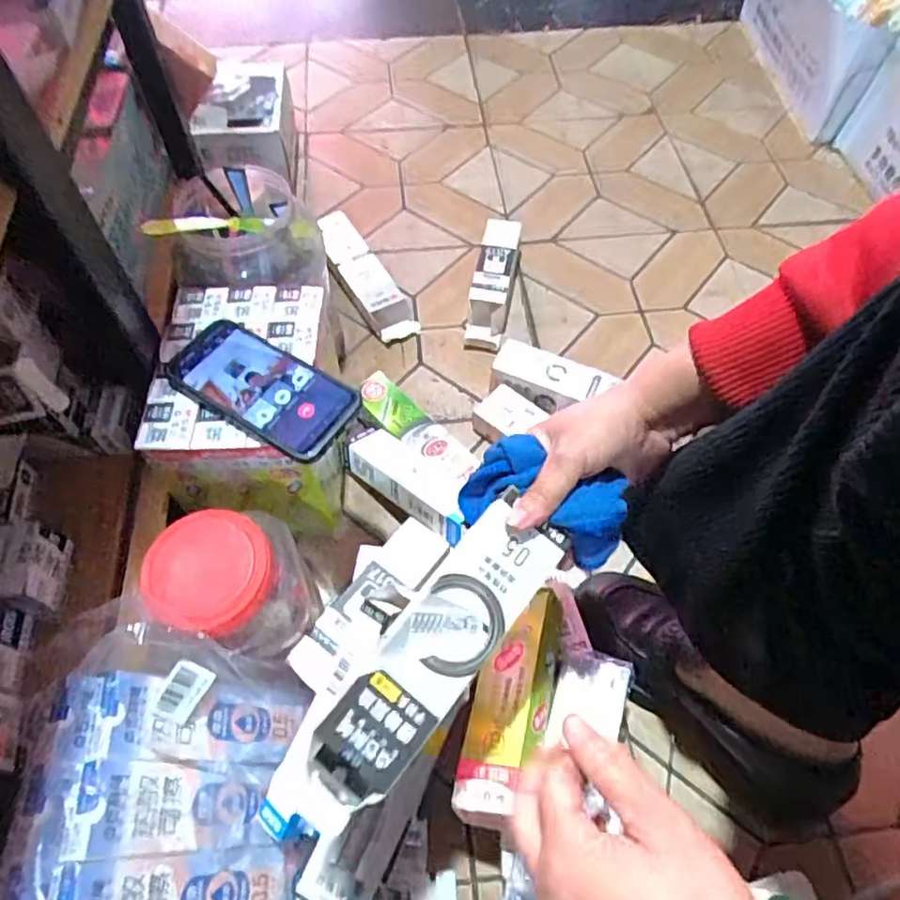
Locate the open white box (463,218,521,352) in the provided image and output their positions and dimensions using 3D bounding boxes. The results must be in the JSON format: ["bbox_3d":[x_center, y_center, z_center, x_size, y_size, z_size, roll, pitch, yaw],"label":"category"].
[{"bbox_3d":[0.058,-0.223,0.834,0.054,0.055,0.199,8,58,5],"label":"open white box"}]

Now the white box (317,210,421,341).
[{"bbox_3d":[-0.120,-0.239,0.848,0.055,0.049,0.226,-27,62,-16],"label":"white box"}]

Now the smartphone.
[{"bbox_3d":[-0.158,-0.054,0.537,0.165,0.017,0.078,29,62,17],"label":"smartphone"}]

